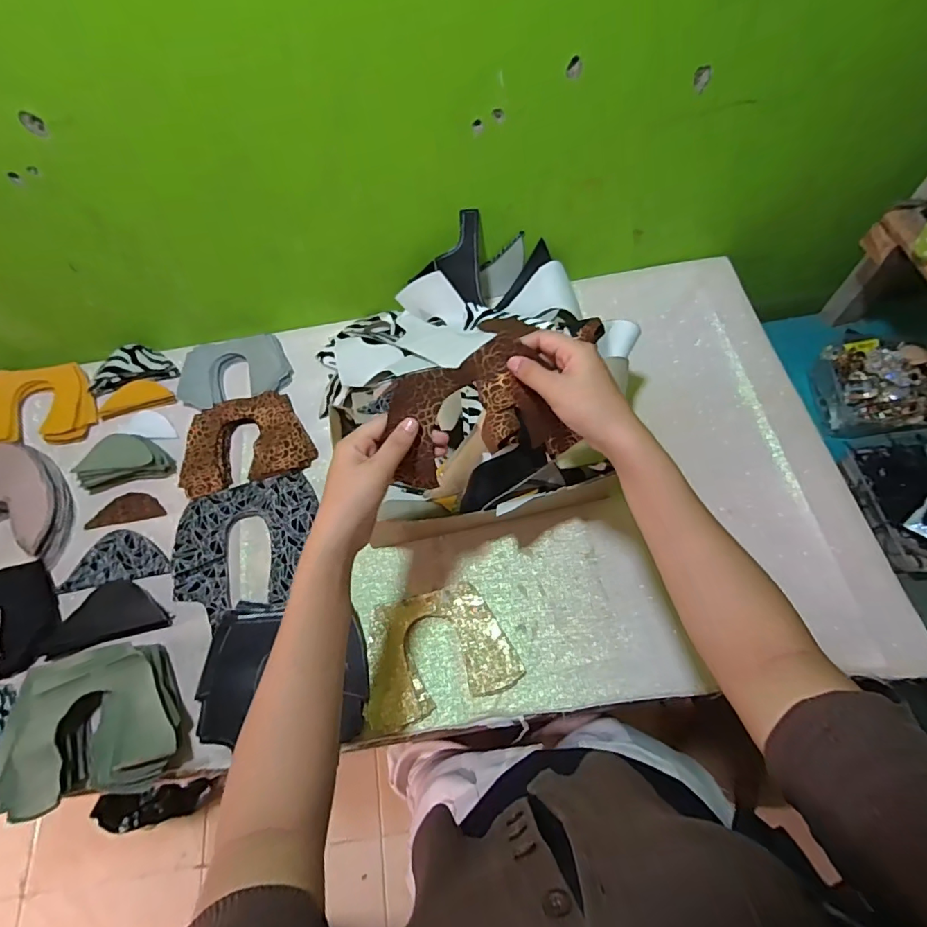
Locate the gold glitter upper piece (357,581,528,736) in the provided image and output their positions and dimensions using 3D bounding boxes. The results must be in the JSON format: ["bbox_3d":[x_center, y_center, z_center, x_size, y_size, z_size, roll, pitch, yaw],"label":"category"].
[{"bbox_3d":[-0.035,0.214,0.574,0.175,0.013,0.127,-18,64,-5],"label":"gold glitter upper piece"}]

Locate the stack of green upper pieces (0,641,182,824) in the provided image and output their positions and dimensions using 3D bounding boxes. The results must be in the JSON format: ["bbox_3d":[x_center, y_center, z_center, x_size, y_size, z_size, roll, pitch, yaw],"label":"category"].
[{"bbox_3d":[-0.407,0.282,0.543,0.192,0.046,0.152,-14,64,-3],"label":"stack of green upper pieces"}]

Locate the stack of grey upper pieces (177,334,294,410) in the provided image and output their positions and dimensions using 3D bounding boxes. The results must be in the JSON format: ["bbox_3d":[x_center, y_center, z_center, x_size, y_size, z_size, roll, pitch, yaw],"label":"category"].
[{"bbox_3d":[-0.351,-0.139,0.761,0.165,0.033,0.105,-17,64,-5],"label":"stack of grey upper pieces"}]

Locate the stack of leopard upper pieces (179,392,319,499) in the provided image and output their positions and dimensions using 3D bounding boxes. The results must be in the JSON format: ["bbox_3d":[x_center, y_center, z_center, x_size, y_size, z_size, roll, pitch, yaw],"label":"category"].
[{"bbox_3d":[-0.306,-0.032,0.705,0.177,0.027,0.131,-14,64,-3],"label":"stack of leopard upper pieces"}]

